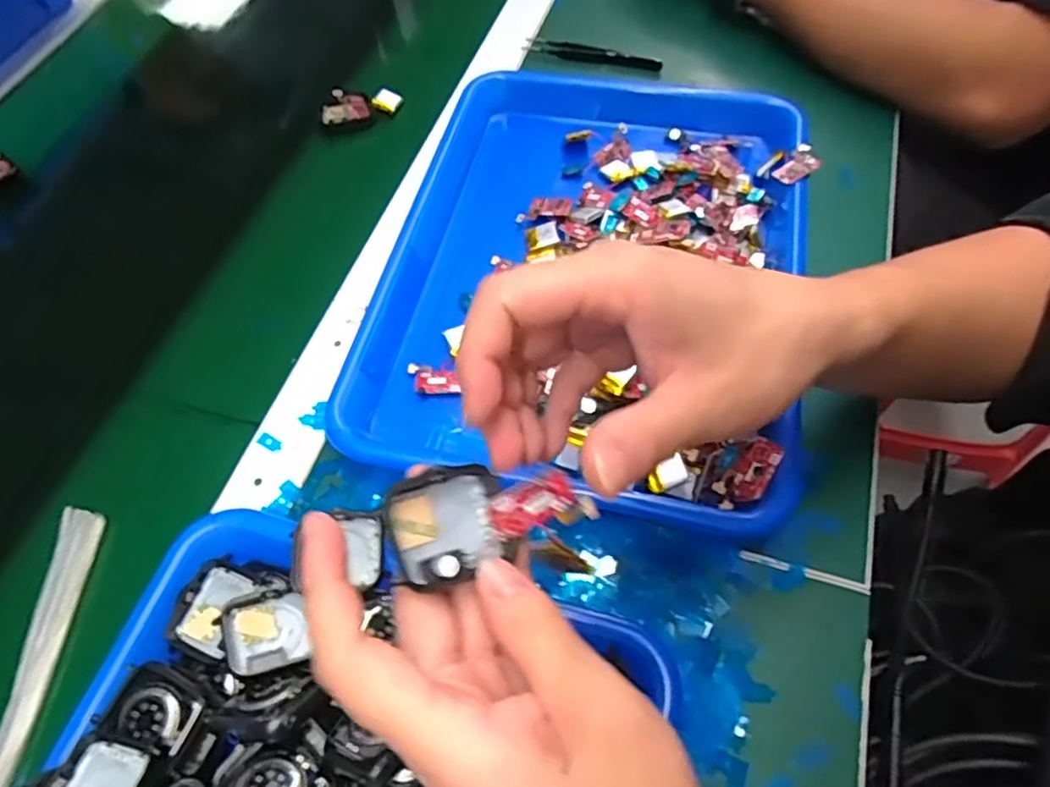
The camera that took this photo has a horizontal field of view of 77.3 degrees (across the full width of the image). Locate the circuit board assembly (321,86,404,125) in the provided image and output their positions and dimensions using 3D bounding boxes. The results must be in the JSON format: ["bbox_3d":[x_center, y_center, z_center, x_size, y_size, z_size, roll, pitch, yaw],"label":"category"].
[{"bbox_3d":[-0.135,-0.238,0.538,0.065,0.012,0.030,-15,60,-5],"label":"circuit board assembly"}]

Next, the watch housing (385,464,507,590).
[{"bbox_3d":[-0.027,0.044,0.225,0.039,0.012,0.039,6,69,-28],"label":"watch housing"}]

